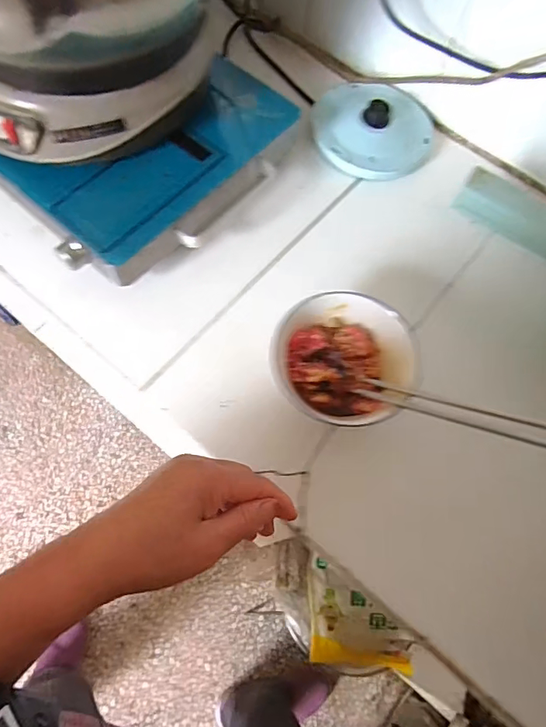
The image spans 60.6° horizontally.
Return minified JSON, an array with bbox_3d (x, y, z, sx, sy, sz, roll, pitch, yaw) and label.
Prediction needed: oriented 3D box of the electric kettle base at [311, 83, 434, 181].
[{"bbox_3d":[0.125,-0.297,0.572,0.145,0.031,0.141,18,68,3],"label":"electric kettle base"}]

